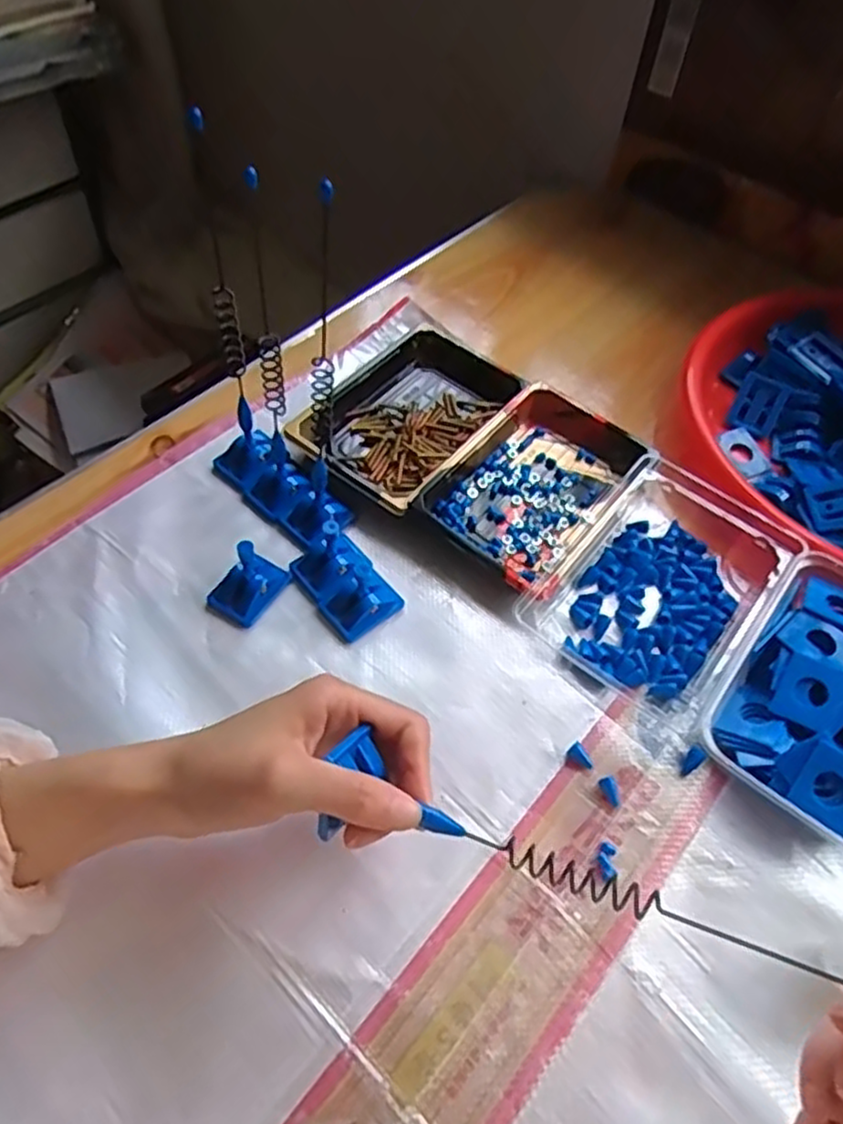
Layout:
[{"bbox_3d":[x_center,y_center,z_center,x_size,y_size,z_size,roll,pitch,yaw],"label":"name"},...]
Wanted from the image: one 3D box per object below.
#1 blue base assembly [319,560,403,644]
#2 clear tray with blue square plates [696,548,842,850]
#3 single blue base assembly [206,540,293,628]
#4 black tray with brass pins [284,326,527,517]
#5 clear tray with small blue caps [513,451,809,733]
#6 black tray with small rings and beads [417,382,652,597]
[{"bbox_3d":[-0.037,0.022,0.445,0.042,0.022,0.035,-38,66,-26],"label":"blue base assembly"},{"bbox_3d":[0.237,0.075,0.421,0.107,0.035,0.167,35,60,18],"label":"clear tray with blue square plates"},{"bbox_3d":[-0.104,0.008,0.438,0.033,0.038,0.046,34,59,18],"label":"single blue base assembly"},{"bbox_3d":[-0.007,-0.108,0.535,0.105,0.024,0.169,34,59,18],"label":"black tray with brass pins"},{"bbox_3d":[0.155,0.008,0.464,0.119,0.030,0.169,35,60,18],"label":"clear tray with small blue caps"},{"bbox_3d":[0.078,-0.057,0.504,0.100,0.029,0.160,36,60,18],"label":"black tray with small rings and beads"}]

